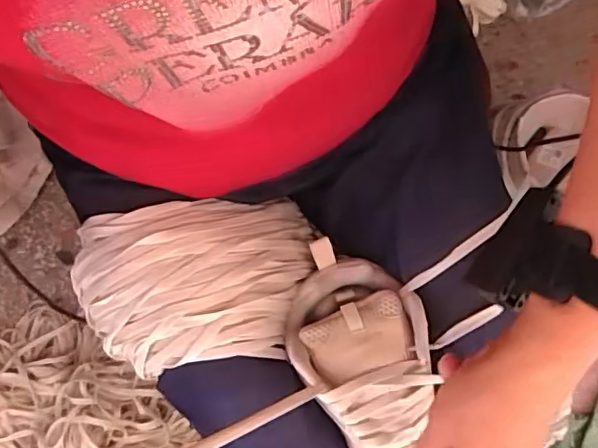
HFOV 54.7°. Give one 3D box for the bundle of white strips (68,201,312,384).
[{"bbox_3d":[-0.080,0.044,0.436,0.178,0.057,0.119,-8,77,-1],"label":"bundle of white strips"}]

